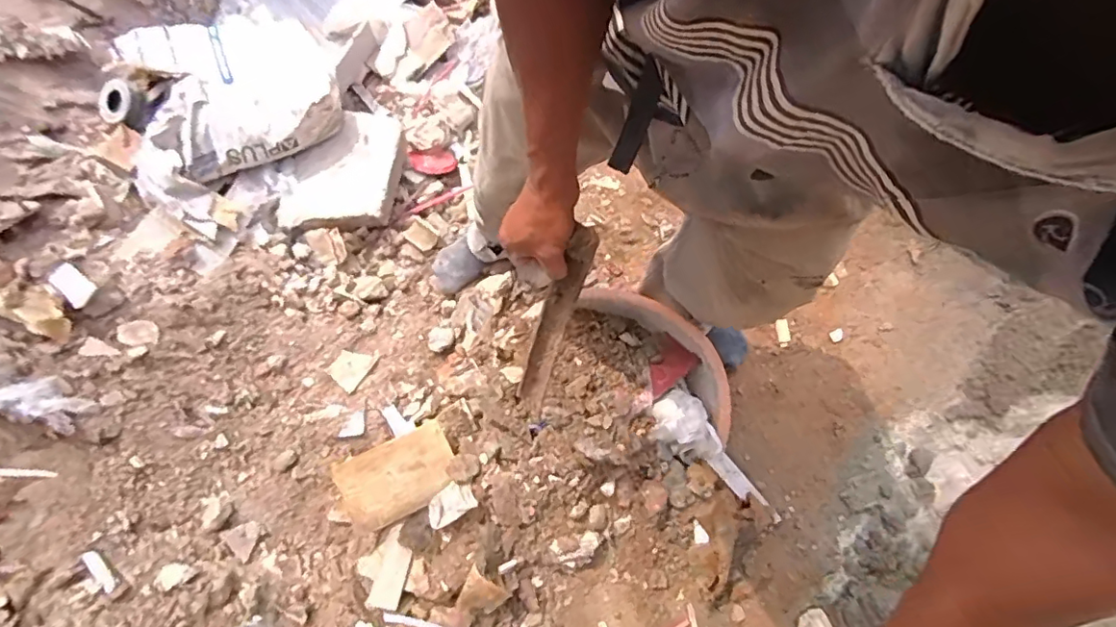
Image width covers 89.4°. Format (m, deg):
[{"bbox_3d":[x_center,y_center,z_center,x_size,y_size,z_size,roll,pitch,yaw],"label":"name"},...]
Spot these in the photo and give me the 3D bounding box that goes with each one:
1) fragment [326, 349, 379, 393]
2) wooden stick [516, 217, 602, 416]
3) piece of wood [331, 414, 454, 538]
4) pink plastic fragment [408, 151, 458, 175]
[{"bbox_3d":[-0.408,0.105,1.114,0.068,0.014,0.082,34,75,11],"label":"fragment"},{"bbox_3d":[-0.009,0.022,0.681,0.037,0.315,0.027,31,48,11],"label":"wooden stick"},{"bbox_3d":[-0.278,0.286,0.988,0.191,0.026,0.130,-23,89,-15],"label":"piece of wood"},{"bbox_3d":[-0.285,-0.345,1.292,0.109,0.014,0.056,-7,69,-26],"label":"pink plastic fragment"}]

